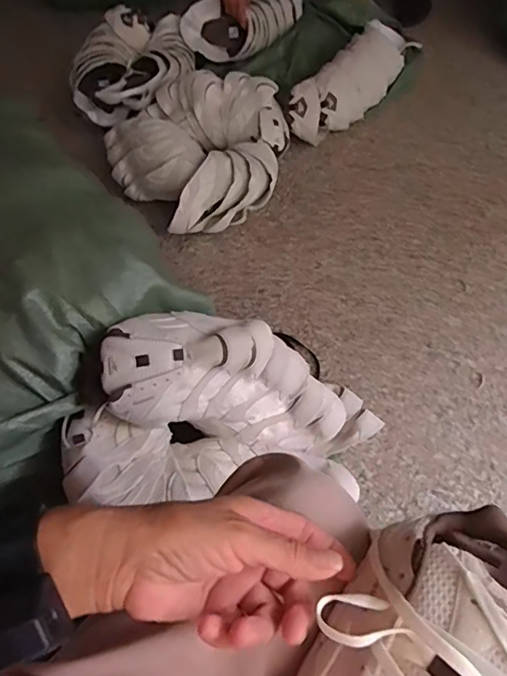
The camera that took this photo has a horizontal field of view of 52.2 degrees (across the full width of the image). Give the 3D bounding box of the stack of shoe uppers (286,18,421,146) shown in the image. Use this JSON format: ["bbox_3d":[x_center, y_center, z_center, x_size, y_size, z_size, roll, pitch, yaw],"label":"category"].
[{"bbox_3d":[0.265,-0.637,1.273,0.119,0.127,0.498,29,63,23],"label":"stack of shoe uppers"}]

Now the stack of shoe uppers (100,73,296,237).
[{"bbox_3d":[-0.107,-0.415,1.143,0.380,0.157,0.350,-32,59,-15],"label":"stack of shoe uppers"}]

